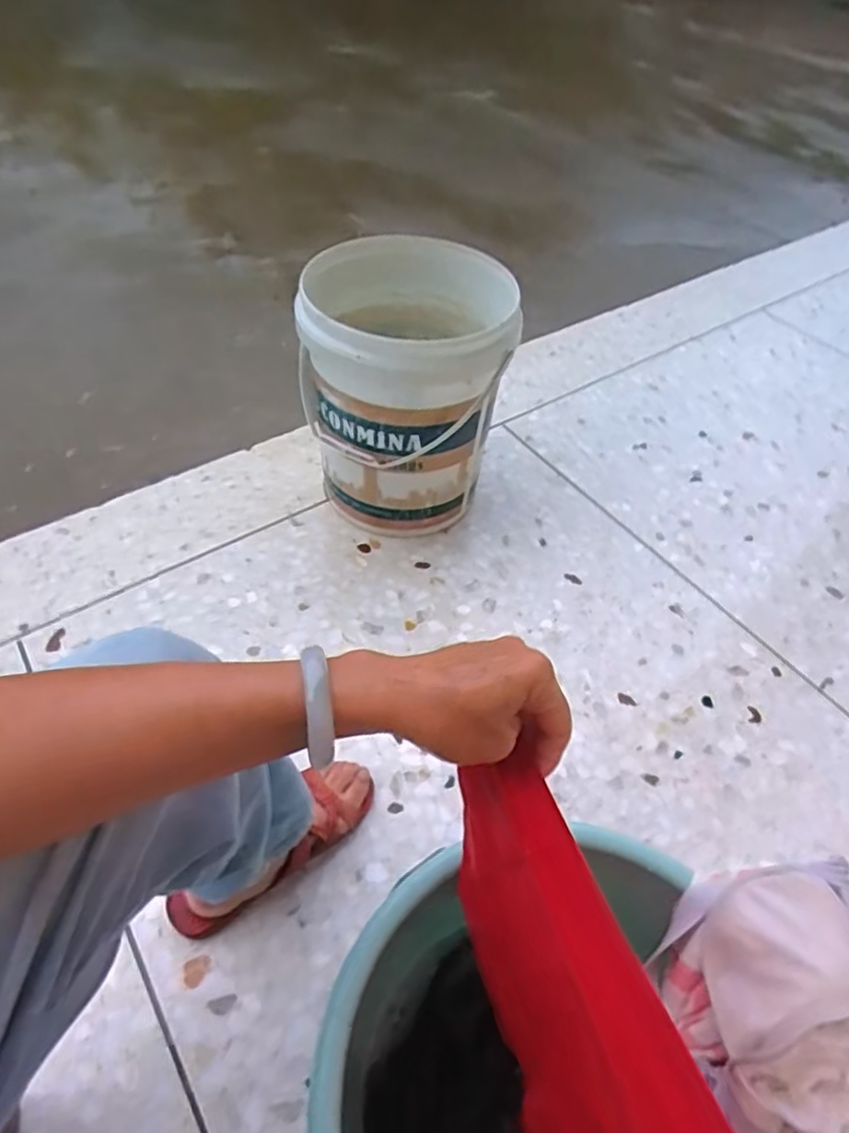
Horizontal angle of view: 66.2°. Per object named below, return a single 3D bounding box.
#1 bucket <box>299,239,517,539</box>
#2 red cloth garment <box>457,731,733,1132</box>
[{"bbox_3d":[-0.031,-0.265,1.027,0.295,0.370,0.284,3,50,-3],"label":"bucket"},{"bbox_3d":[0.081,0.272,0.374,0.040,0.167,0.299,-11,65,-41],"label":"red cloth garment"}]

